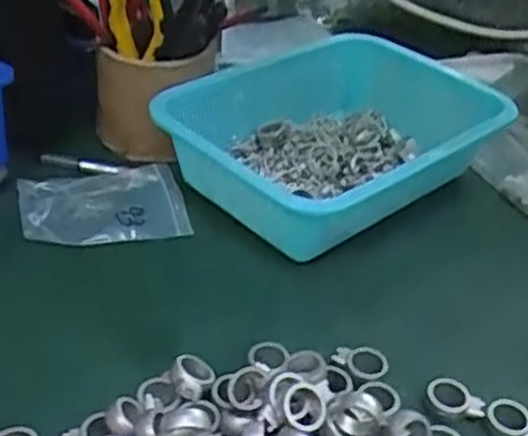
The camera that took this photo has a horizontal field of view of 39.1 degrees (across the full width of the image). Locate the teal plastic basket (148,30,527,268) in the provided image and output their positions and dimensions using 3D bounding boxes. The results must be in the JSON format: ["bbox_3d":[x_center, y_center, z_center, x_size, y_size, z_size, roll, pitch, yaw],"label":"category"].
[{"bbox_3d":[0.072,-0.062,0.615,0.278,0.088,0.190,-28,47,-37],"label":"teal plastic basket"}]

